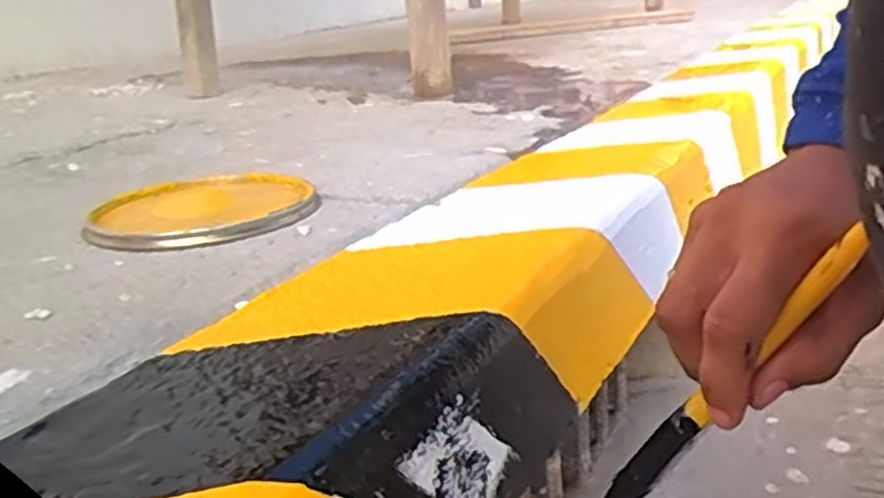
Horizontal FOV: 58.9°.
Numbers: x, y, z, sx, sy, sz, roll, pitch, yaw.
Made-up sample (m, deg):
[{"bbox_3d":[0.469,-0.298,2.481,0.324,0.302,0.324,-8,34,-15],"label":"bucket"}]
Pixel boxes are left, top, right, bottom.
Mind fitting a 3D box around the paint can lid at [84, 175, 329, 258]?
[{"bbox_3d":[-0.164,-0.027,0.540,0.150,0.014,0.158,-8,21,-9],"label":"paint can lid"}]

